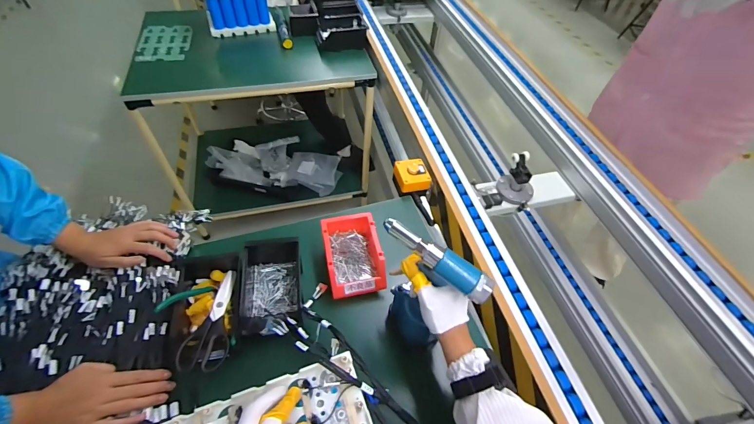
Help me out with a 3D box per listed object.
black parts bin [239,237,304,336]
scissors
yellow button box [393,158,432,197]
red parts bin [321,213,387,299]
[{"bbox_3d":[-0.203,0.140,0.668,0.111,0.077,0.195,-7,53,-9],"label":"black parts bin"},{"bbox_3d":[-0.300,0.193,0.616,0.081,0.018,0.188,-8,46,-10],"label":"scissors"},{"bbox_3d":[0.091,-0.094,0.882,0.084,0.054,0.083,-10,53,-12],"label":"yellow button box"},{"bbox_3d":[-0.052,0.088,0.716,0.113,0.075,0.169,-8,53,-11],"label":"red parts bin"}]

